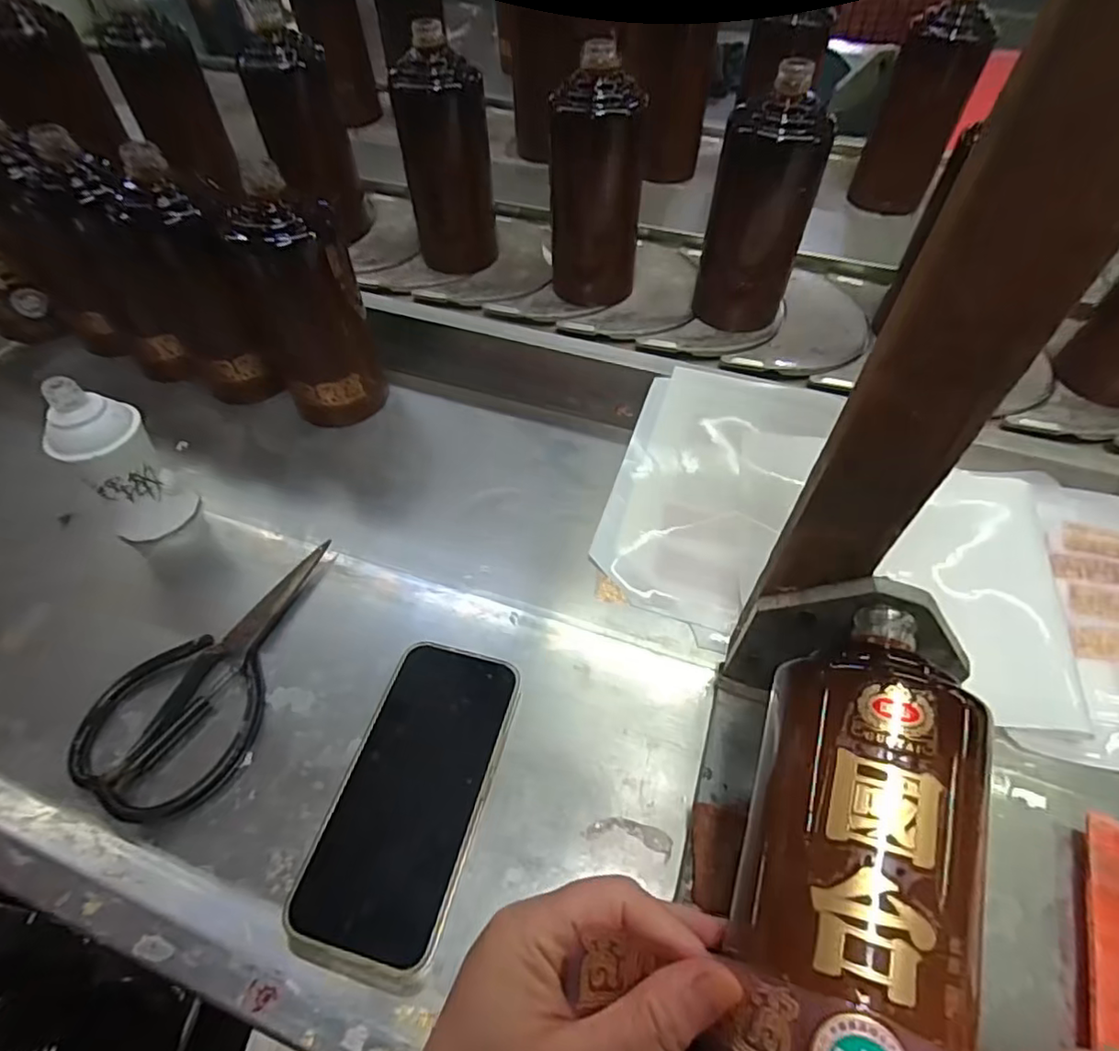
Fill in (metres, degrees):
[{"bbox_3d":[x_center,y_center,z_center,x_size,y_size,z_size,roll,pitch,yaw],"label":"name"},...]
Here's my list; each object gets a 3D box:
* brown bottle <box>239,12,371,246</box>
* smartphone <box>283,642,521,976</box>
[{"bbox_3d":[-0.249,-0.380,0.600,0.079,0.180,0.063,-20,59,-11],"label":"brown bottle"},{"bbox_3d":[-0.080,0.140,0.321,0.079,0.008,0.156,9,52,12],"label":"smartphone"}]

